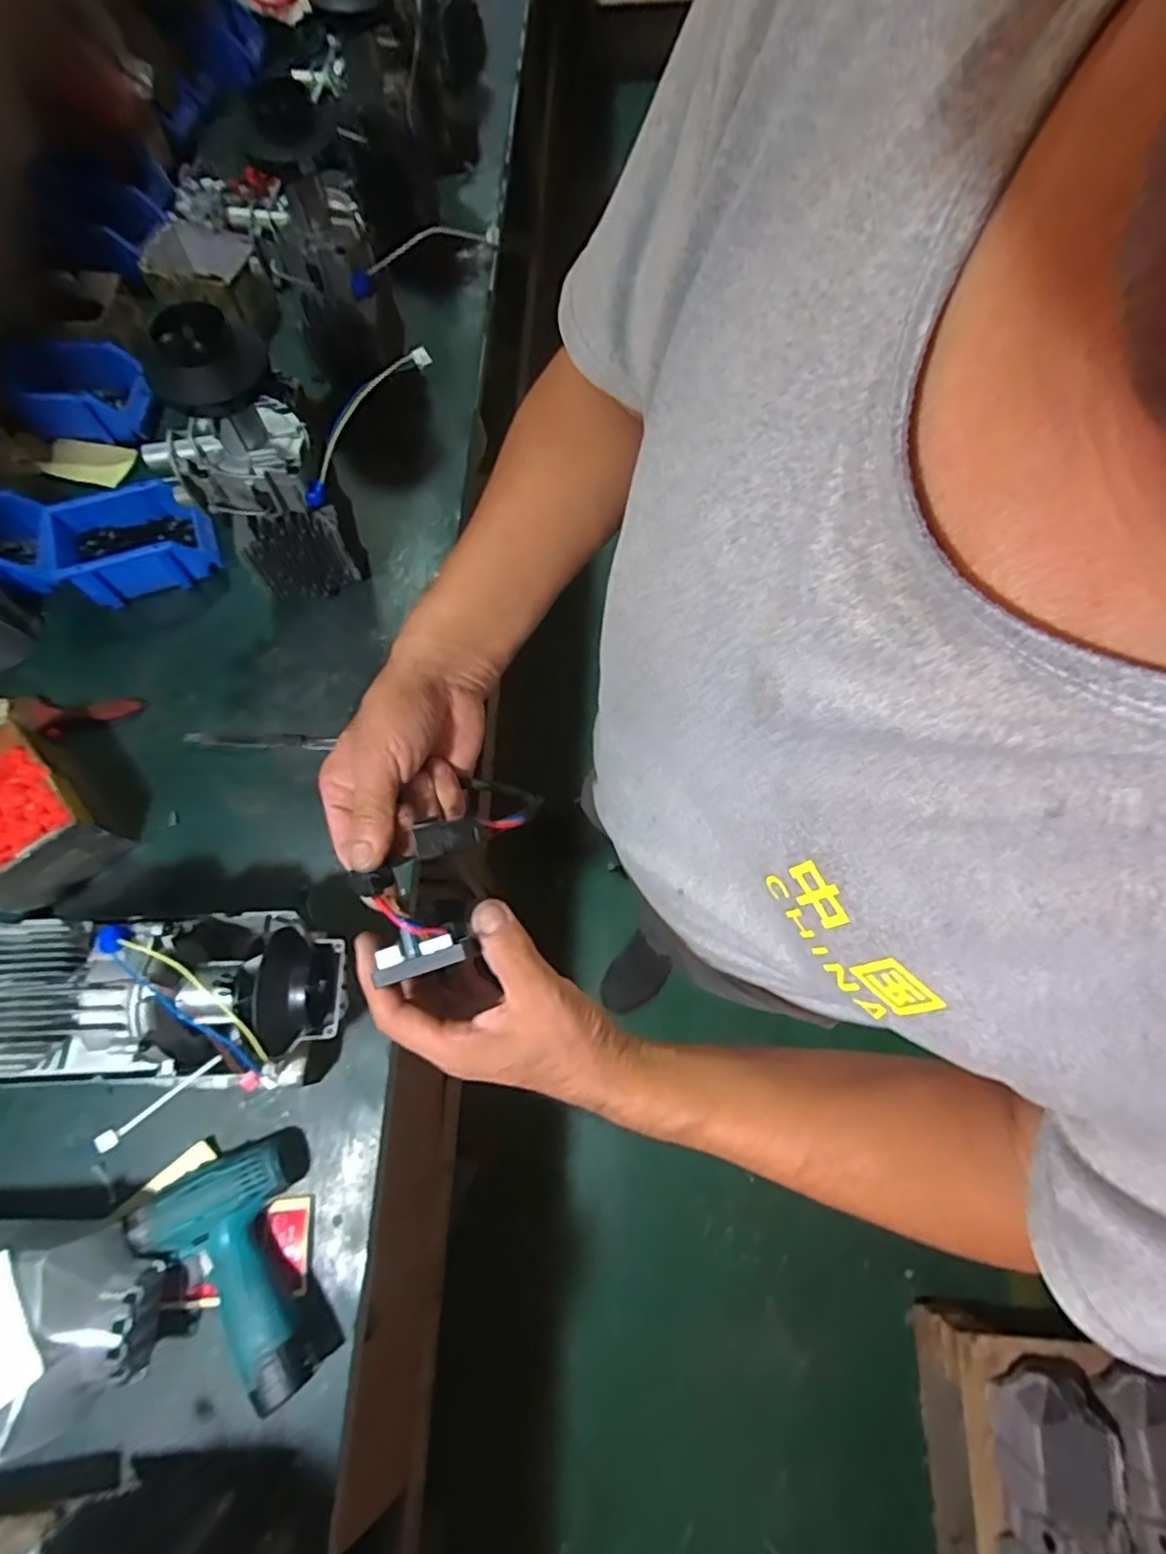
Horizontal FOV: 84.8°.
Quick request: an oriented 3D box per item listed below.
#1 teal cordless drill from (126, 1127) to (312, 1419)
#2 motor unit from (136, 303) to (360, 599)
[{"bbox_3d":[-0.308,0.446,0.577,0.133,0.064,0.193,-25,72,-9],"label":"teal cordless drill"},{"bbox_3d":[-0.360,-0.324,0.698,0.154,0.303,0.119,-33,74,-12],"label":"motor unit"}]

